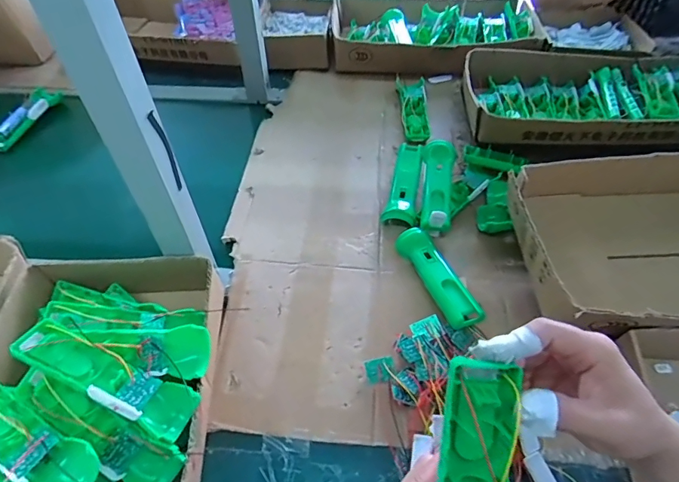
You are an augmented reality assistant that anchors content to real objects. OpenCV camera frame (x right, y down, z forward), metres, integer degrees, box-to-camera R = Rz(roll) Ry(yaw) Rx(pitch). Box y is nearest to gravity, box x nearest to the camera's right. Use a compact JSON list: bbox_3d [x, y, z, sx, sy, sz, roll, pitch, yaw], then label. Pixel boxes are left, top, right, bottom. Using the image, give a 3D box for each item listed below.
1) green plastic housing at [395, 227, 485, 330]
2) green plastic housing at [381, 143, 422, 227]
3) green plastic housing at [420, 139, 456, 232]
[{"bbox_3d":[0.125,0.039,0.575,0.041,0.033,0.166,-15,53,-12],"label":"green plastic housing"},{"bbox_3d":[0.104,-0.090,0.688,0.047,0.034,0.150,11,52,8],"label":"green plastic housing"},{"bbox_3d":[0.146,-0.093,0.665,0.047,0.023,0.171,9,52,7],"label":"green plastic housing"}]

